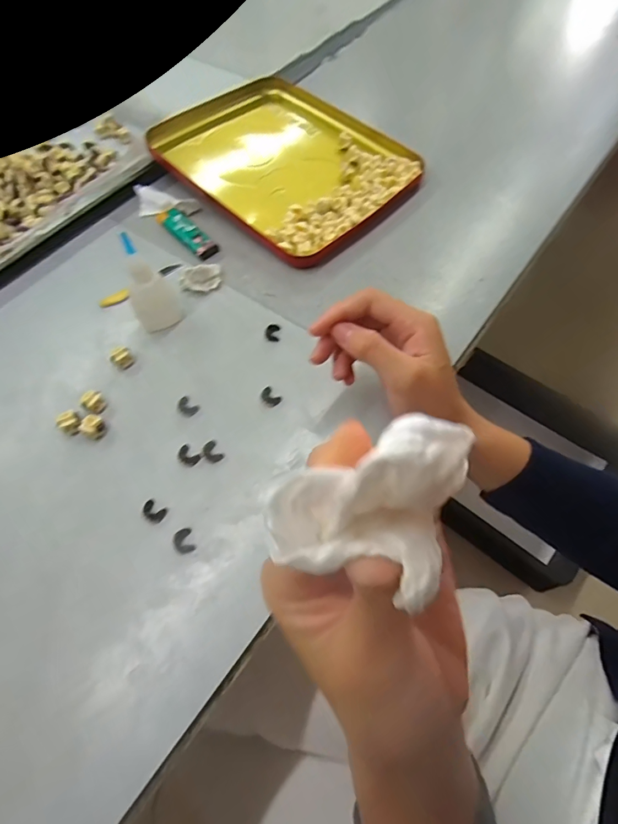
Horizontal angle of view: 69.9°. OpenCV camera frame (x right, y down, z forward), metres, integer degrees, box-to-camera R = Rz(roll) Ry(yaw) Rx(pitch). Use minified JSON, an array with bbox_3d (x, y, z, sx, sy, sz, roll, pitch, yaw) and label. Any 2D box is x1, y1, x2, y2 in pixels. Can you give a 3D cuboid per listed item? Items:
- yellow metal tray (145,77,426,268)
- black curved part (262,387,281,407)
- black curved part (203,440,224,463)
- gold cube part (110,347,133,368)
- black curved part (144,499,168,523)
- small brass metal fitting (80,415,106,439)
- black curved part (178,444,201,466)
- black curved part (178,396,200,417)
[{"bbox_3d":[-0.034,-0.277,0.479,0.281,0.027,0.199,39,69,21],"label":"yellow metal tray"},{"bbox_3d":[-0.031,-0.012,0.347,0.016,0.005,0.012,38,68,19],"label":"black curved part"},{"bbox_3d":[-0.071,0.029,0.325,0.012,0.004,0.017,-30,65,-15],"label":"black curved part"},{"bbox_3d":[-0.154,-0.045,0.365,0.015,0.011,0.015,-32,66,-16],"label":"gold cube part"},{"bbox_3d":[-0.107,0.068,0.303,0.017,0.004,0.012,27,65,15],"label":"black curved part"},{"bbox_3d":[-0.163,0.011,0.334,0.015,0.013,0.016,0,61,1],"label":"small brass metal fitting"},{"bbox_3d":[-0.089,0.032,0.323,0.018,0.004,0.012,38,68,19],"label":"black curved part"},{"bbox_3d":[-0.095,-0.005,0.345,0.017,0.004,0.013,36,68,19],"label":"black curved part"}]

